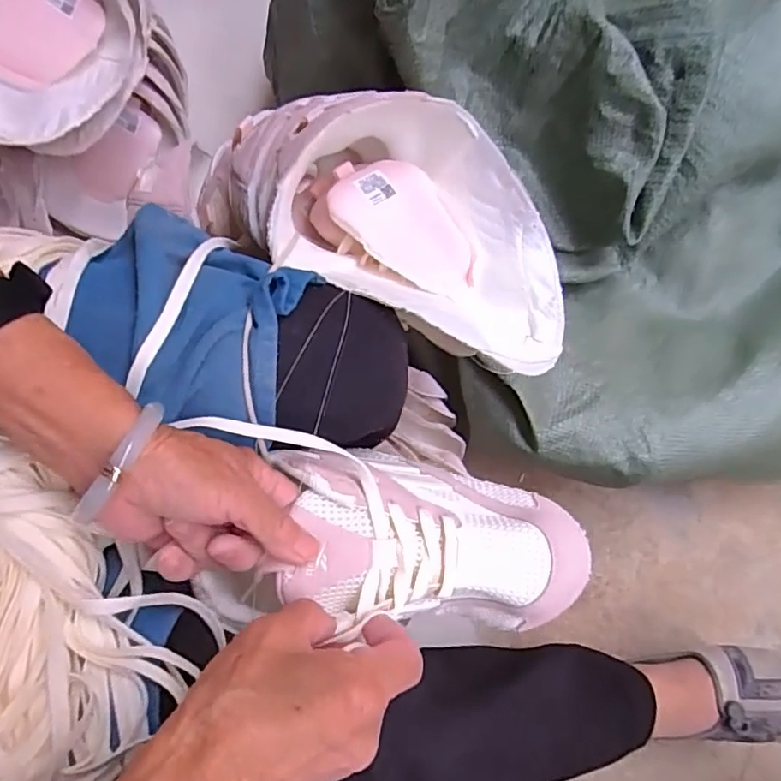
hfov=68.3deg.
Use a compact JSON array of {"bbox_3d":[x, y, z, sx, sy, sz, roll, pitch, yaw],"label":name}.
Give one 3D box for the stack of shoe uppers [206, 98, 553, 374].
[{"bbox_3d":[0.011,-0.110,0.390,0.246,0.103,0.162,20,74,4],"label":"stack of shoe uppers"}]

